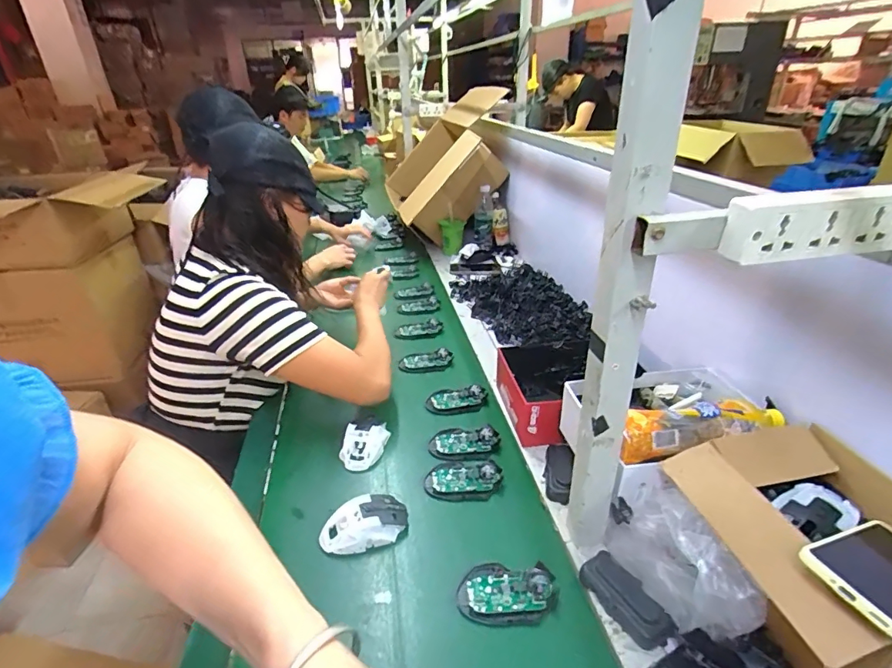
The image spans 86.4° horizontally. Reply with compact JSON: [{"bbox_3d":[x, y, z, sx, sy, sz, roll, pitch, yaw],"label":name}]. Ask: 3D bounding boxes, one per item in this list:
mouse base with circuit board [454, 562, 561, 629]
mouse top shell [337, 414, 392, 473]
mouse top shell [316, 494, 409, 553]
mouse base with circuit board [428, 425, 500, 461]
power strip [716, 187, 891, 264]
[{"bbox_3d":[0.073,0.307,0.565,0.114,0.020,0.072,-5,28,-1],"label":"mouse base with circuit board"},{"bbox_3d":[-0.138,0.182,0.792,0.062,0.045,0.106,3,29,15],"label":"mouse top shell"},{"bbox_3d":[-0.112,0.260,0.648,0.119,0.043,0.066,-13,29,-16],"label":"mouse top shell"},{"bbox_3d":[0.030,0.181,0.794,0.115,0.019,0.069,-2,28,5],"label":"mouse base with circuit board"},{"bbox_3d":[0.314,-0.092,0.396,0.167,0.052,0.023,-6,28,-3],"label":"power strip"}]

